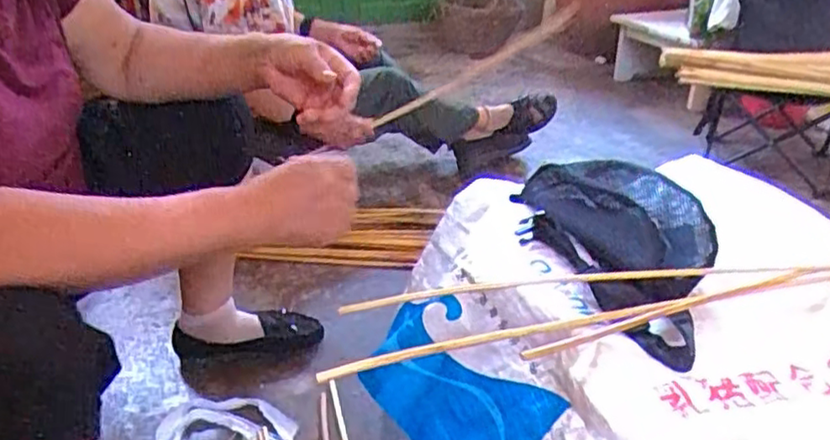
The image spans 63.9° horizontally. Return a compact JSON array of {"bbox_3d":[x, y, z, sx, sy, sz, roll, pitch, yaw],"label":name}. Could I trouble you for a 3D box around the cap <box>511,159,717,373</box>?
[{"bbox_3d":[0.253,0.018,0.772,0.158,0.067,0.365,-10,29,-11],"label":"cap"}]

